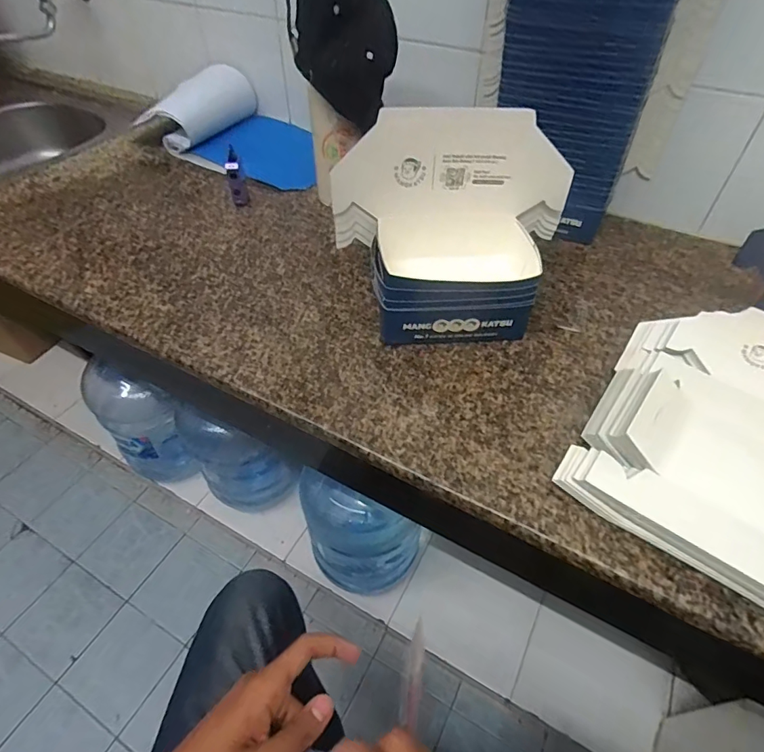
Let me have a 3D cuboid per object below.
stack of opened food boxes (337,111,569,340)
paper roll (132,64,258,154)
[{"bbox_3d":[0.083,-0.160,0.555,0.273,0.222,0.137,-2,48,-2],"label":"stack of opened food boxes"},{"bbox_3d":[-0.363,-0.529,0.947,0.123,0.107,0.215,33,56,25],"label":"paper roll"}]

